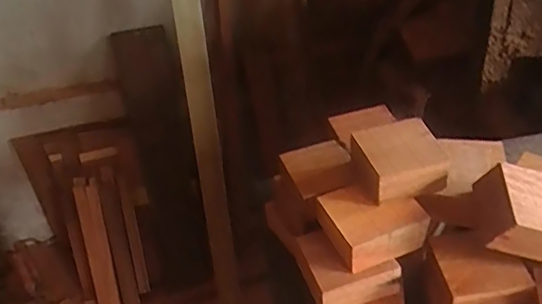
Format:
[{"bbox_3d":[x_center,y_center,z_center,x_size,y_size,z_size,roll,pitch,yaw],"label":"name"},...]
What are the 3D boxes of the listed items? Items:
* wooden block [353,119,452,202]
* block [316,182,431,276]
[{"bbox_3d":[0.093,0.006,0.409,0.057,0.028,0.052,-13,38,-6],"label":"wooden block"},{"bbox_3d":[0.069,0.050,0.402,0.067,0.028,0.052,-17,39,-12],"label":"block"}]

